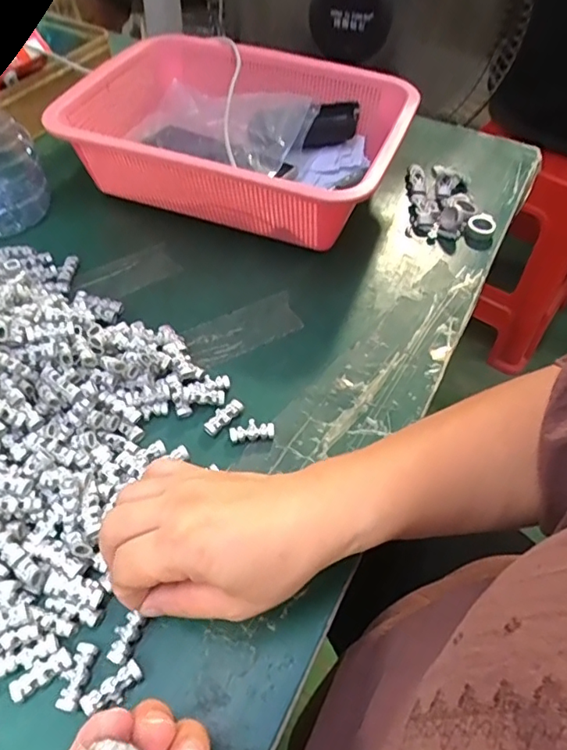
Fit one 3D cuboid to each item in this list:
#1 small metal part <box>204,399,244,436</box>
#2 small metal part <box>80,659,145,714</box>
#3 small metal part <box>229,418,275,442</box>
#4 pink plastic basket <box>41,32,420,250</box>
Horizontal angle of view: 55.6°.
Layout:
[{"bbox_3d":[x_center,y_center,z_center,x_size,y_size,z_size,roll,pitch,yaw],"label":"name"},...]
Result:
[{"bbox_3d":[-0.041,0.028,0.370,0.012,0.007,0.030,37,59,24],"label":"small metal part"},{"bbox_3d":[-0.086,0.157,0.269,0.030,0.006,0.011,-30,59,-23],"label":"small metal part"},{"bbox_3d":[-0.021,0.037,0.365,0.029,0.007,0.014,-8,52,-8],"label":"small metal part"},{"bbox_3d":[-0.035,-0.228,0.517,0.295,0.095,0.222,19,53,12],"label":"pink plastic basket"}]

